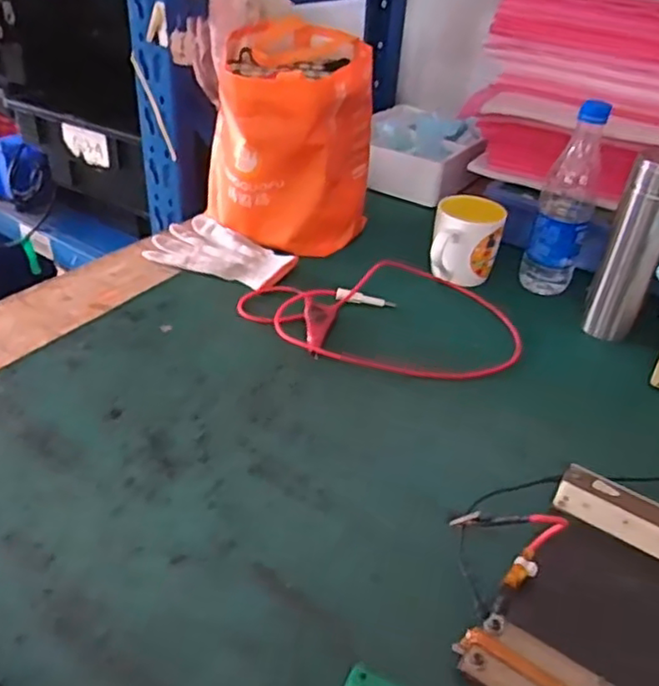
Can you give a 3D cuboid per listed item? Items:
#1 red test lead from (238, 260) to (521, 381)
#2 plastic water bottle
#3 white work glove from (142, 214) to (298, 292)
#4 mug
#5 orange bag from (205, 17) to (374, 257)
[{"bbox_3d":[0.058,-0.024,0.714,0.286,0.024,0.208,-9,42,-17],"label":"red test lead"},{"bbox_3d":[0.284,-0.163,0.762,0.062,0.236,0.056,13,36,12],"label":"plastic water bottle"},{"bbox_3d":[-0.144,-0.113,0.816,0.192,0.019,0.109,26,41,27],"label":"white work glove"},{"bbox_3d":[0.169,-0.121,0.792,0.085,0.095,0.081,10,36,7],"label":"mug"},{"bbox_3d":[-0.051,-0.268,0.851,0.206,0.235,0.230,4,35,-1],"label":"orange bag"}]

